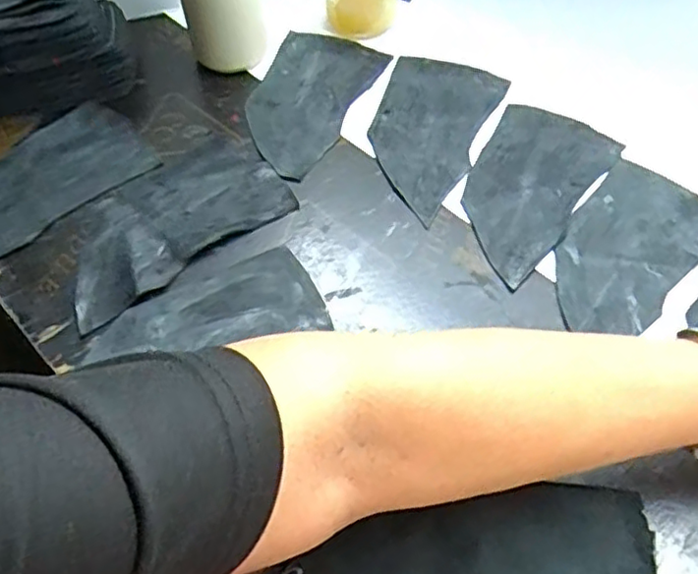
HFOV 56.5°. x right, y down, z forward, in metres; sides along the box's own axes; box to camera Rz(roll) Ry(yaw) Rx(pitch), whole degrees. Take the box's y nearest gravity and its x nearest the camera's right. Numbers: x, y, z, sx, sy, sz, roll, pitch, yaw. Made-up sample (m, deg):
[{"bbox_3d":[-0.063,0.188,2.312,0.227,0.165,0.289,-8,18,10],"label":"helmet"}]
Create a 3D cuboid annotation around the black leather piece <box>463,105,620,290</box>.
[{"bbox_3d":[0.132,-0.078,0.485,0.087,0.006,0.159,33,65,19],"label":"black leather piece"}]

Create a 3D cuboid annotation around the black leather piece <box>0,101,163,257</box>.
[{"bbox_3d":[-0.239,-0.080,0.498,0.166,0.009,0.091,-36,64,-20],"label":"black leather piece"}]

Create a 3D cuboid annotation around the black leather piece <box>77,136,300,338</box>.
[{"bbox_3d":[-0.131,-0.051,0.468,0.167,0.006,0.098,-34,64,-17],"label":"black leather piece"}]

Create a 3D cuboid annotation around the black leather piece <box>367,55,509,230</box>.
[{"bbox_3d":[0.062,-0.128,0.522,0.088,0.005,0.163,21,62,14],"label":"black leather piece"}]

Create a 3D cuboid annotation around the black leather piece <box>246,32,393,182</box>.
[{"bbox_3d":[-0.037,-0.156,0.540,0.086,0.007,0.154,24,62,9],"label":"black leather piece"}]

